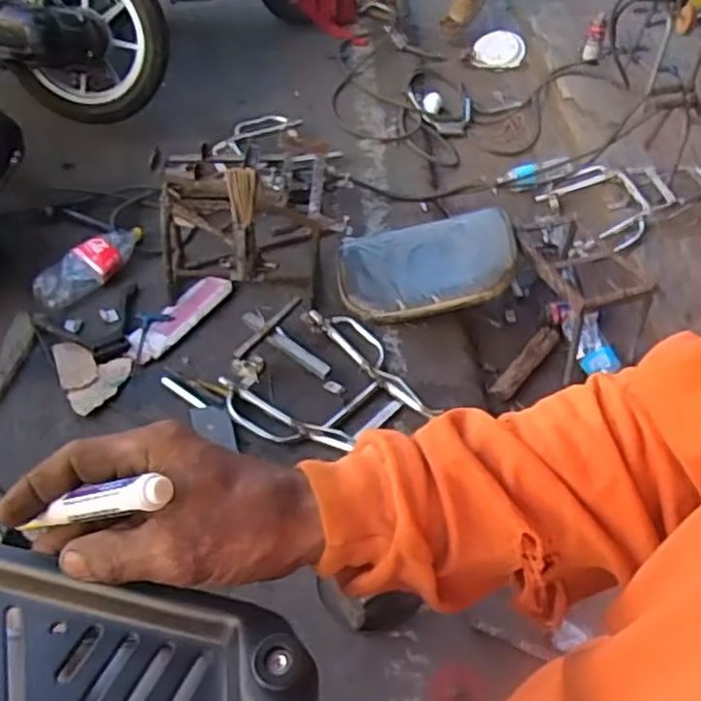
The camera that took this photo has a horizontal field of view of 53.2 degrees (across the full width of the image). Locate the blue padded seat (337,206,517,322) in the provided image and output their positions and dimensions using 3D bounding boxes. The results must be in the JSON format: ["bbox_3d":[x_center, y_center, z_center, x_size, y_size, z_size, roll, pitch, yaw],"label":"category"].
[{"bbox_3d":[0.202,-0.220,1.882,0.467,0.066,0.269,-9,71,14],"label":"blue padded seat"}]

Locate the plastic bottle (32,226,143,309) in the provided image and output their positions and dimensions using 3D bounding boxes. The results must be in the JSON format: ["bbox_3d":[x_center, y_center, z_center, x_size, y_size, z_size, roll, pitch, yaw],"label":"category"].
[{"bbox_3d":[-0.686,-0.237,1.842,0.330,0.074,0.122,-38,65,-26],"label":"plastic bottle"}]

